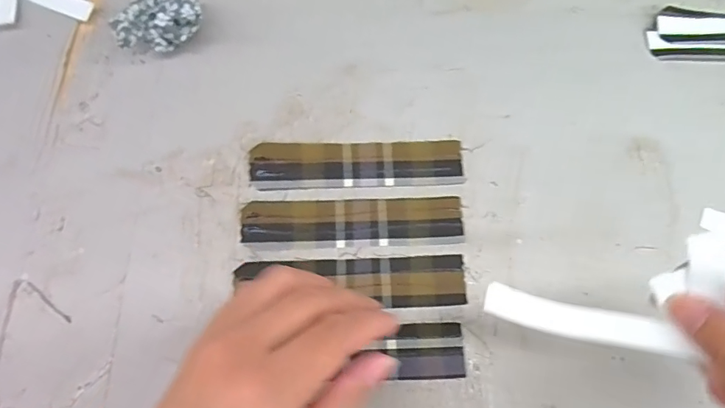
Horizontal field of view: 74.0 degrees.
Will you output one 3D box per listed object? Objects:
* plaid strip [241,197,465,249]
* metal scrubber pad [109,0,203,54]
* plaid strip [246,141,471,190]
[{"bbox_3d":[-0.005,0.012,0.312,0.140,0.004,0.032,-1,73,-2],"label":"plaid strip"},{"bbox_3d":[-0.136,-0.124,0.329,0.054,0.034,0.035,-16,74,-6],"label":"metal scrubber pad"},{"bbox_3d":[-0.002,-0.027,0.323,0.141,0.004,0.031,-1,74,-4],"label":"plaid strip"}]

